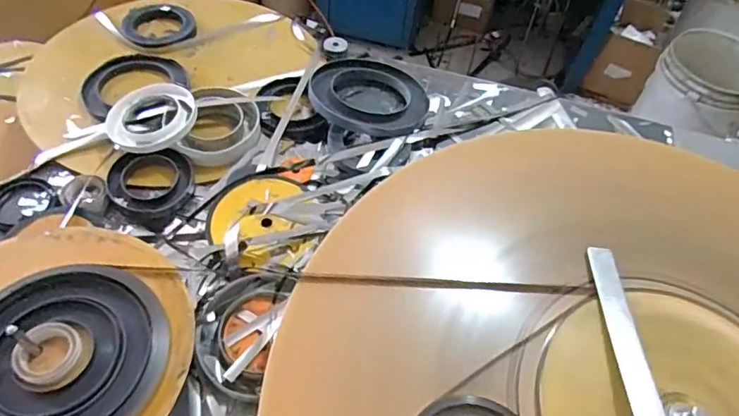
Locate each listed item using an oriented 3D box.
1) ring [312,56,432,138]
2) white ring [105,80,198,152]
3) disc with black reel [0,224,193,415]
[{"bbox_3d":[-0.001,-0.178,0.832,0.183,0.019,0.147,13,53,4],"label":"ring"},{"bbox_3d":[-0.304,-0.128,0.740,0.111,0.026,0.116,3,53,-4],"label":"white ring"},{"bbox_3d":[-0.329,0.139,0.525,0.275,0.023,0.294,3,53,-4],"label":"disc with black reel"}]

